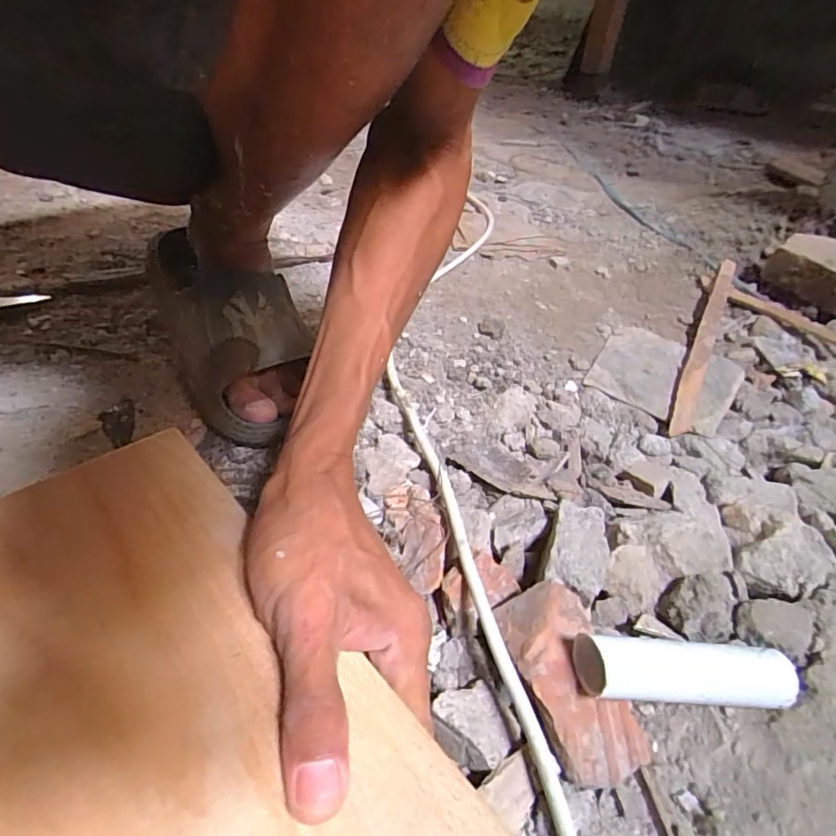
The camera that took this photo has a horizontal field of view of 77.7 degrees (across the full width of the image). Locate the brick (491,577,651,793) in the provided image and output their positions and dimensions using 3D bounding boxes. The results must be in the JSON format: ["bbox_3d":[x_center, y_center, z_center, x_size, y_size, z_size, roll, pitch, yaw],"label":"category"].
[{"bbox_3d":[0.088,0.145,0.301,0.057,0.018,0.106,-7,41,-14],"label":"brick"}]

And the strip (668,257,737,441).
[{"bbox_3d":[0.361,-0.109,0.644,0.024,0.016,0.444,24,44,20],"label":"strip"}]

